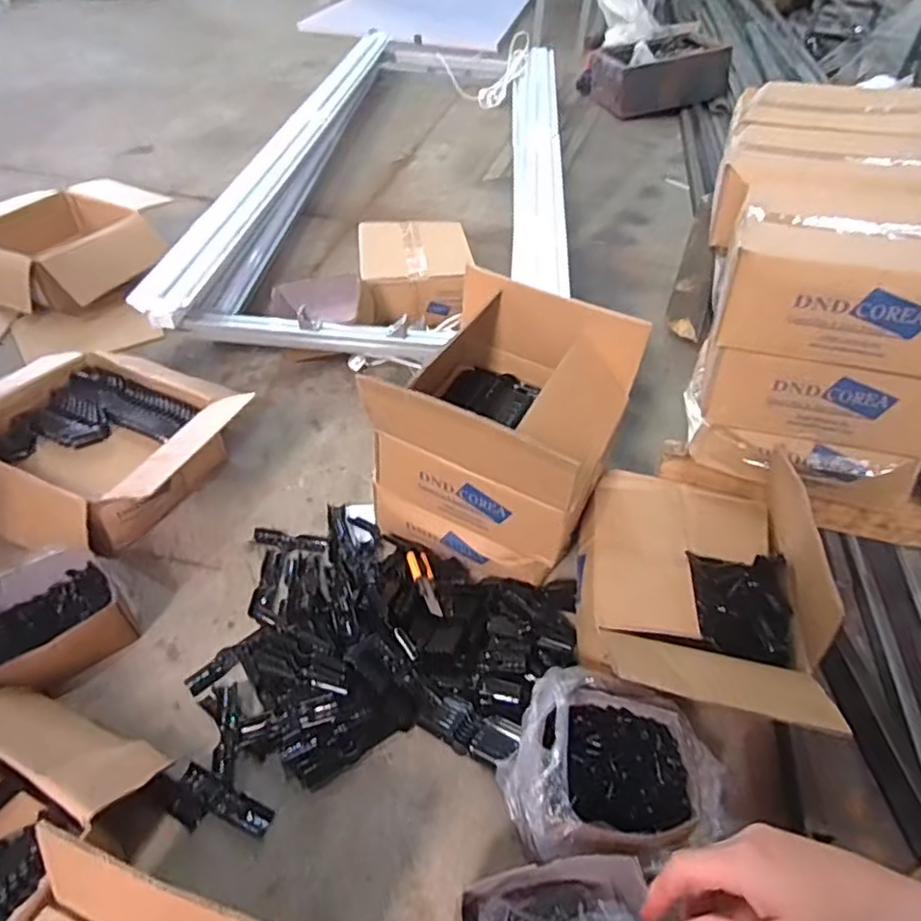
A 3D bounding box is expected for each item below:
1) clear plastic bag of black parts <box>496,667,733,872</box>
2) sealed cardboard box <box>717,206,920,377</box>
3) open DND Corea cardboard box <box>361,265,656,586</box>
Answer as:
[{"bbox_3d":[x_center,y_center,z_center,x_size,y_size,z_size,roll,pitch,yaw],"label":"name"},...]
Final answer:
[{"bbox_3d":[0.195,0.372,0.778,0.276,0.107,0.211,6,44,1],"label":"clear plastic bag of black parts"},{"bbox_3d":[0.530,-0.261,0.863,0.311,0.150,0.274,16,45,10],"label":"sealed cardboard box"},{"bbox_3d":[0.057,-0.030,1.003,0.324,0.356,0.313,22,47,16],"label":"open DND Corea cardboard box"}]

